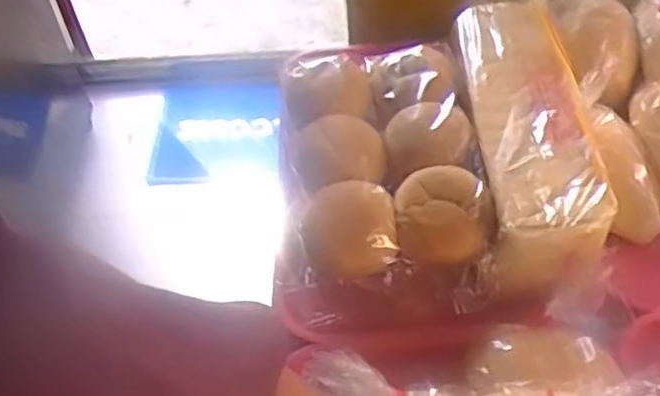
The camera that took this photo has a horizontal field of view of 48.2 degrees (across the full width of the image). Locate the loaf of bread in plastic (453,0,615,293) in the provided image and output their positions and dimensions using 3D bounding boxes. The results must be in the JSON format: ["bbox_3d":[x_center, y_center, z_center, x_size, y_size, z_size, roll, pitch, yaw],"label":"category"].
[{"bbox_3d":[0.188,-0.063,0.723,0.102,0.079,0.314,-3,49,2],"label":"loaf of bread in plastic"}]

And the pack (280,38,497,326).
[{"bbox_3d":[0.048,-0.025,0.717,0.186,0.092,0.281,-3,49,2],"label":"pack"}]

